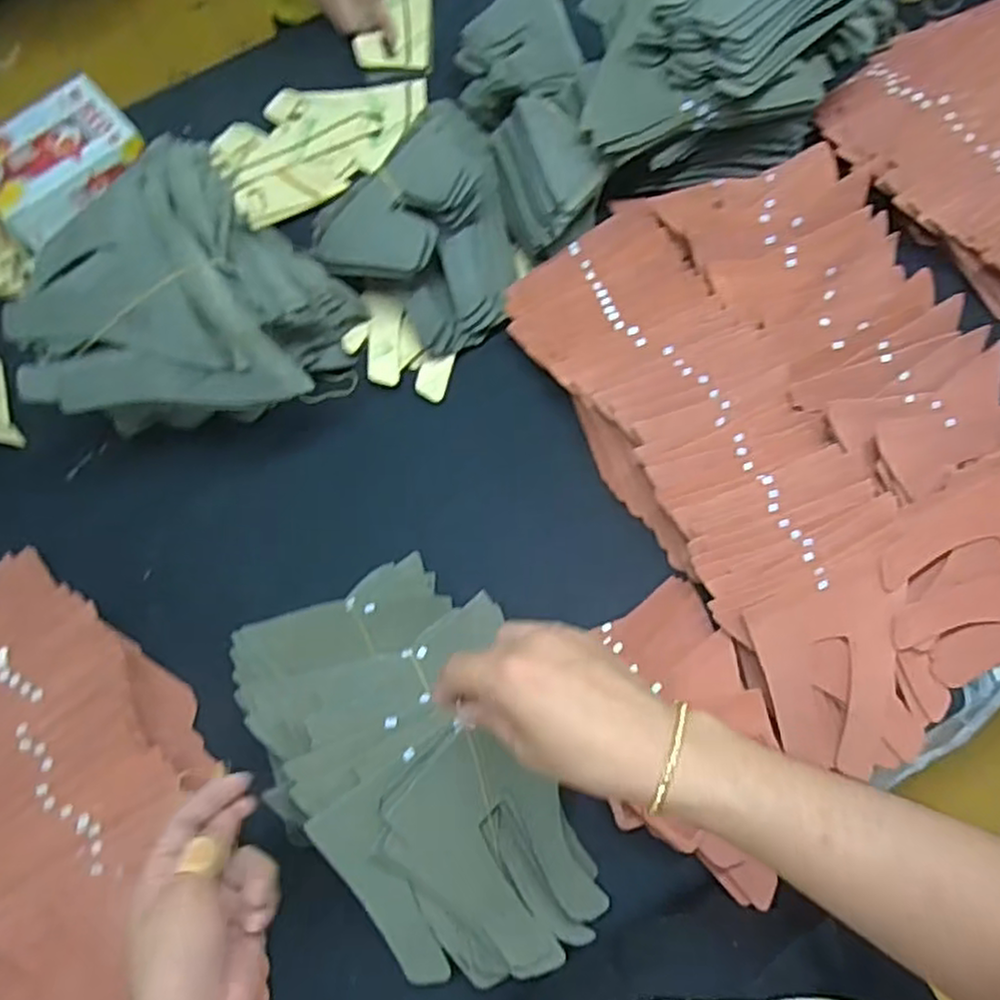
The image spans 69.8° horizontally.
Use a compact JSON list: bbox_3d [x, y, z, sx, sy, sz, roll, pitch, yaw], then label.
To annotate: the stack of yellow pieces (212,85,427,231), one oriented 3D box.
[{"bbox_3d":[-0.200,-0.404,0.793,0.246,0.019,0.149,-41,75,-9],"label":"stack of yellow pieces"}]

